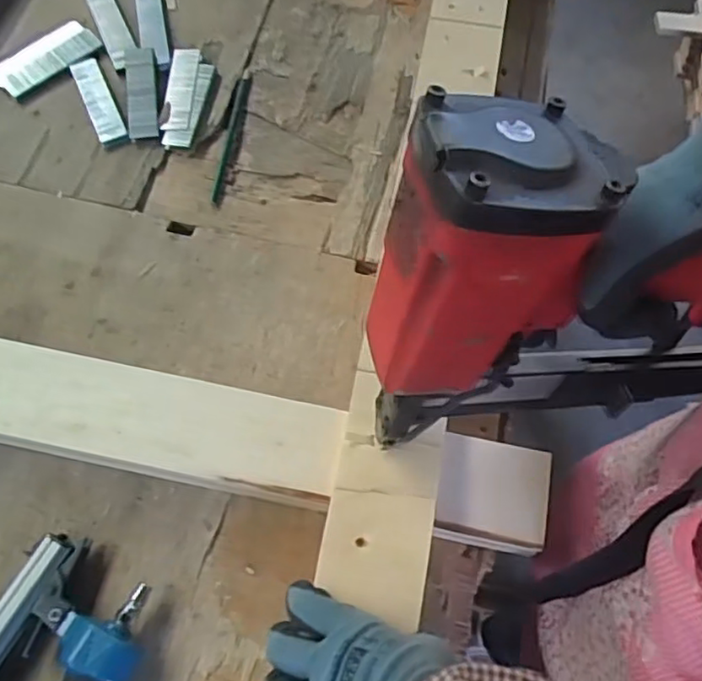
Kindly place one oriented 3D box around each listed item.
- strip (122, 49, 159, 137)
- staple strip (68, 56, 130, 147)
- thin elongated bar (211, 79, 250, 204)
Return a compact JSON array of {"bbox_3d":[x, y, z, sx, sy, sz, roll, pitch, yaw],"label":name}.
[{"bbox_3d":[-0.209,-0.248,0.621,0.030,0.013,0.105,-9,69,-6],"label":"strip"},{"bbox_3d":[-0.251,-0.239,0.619,0.028,0.009,0.103,-23,71,-11],"label":"staple strip"},{"bbox_3d":[-0.119,-0.202,0.622,0.012,0.008,0.153,8,68,0],"label":"thin elongated bar"}]

